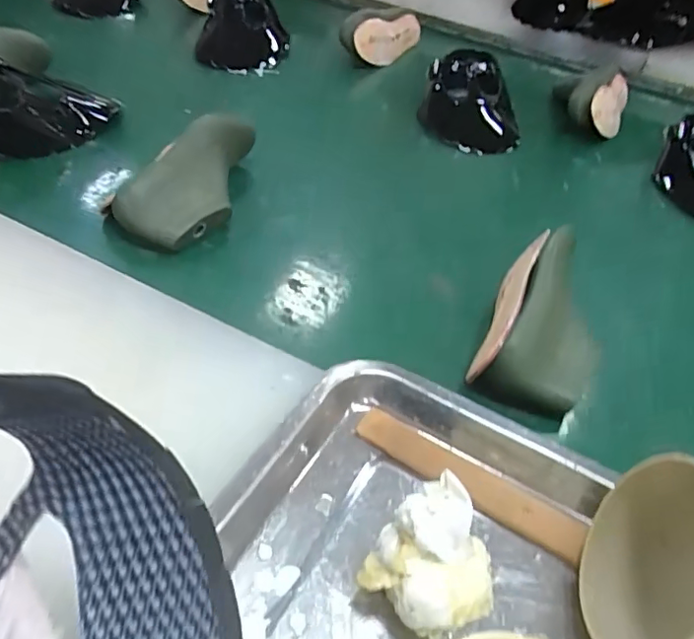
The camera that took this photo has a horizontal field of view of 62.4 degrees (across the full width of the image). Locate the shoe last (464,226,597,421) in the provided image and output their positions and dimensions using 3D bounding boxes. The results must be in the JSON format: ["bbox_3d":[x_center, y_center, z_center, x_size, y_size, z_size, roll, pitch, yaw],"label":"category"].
[{"bbox_3d":[0.154,0.001,0.444,0.082,0.065,0.159,21,45,14],"label":"shoe last"}]

